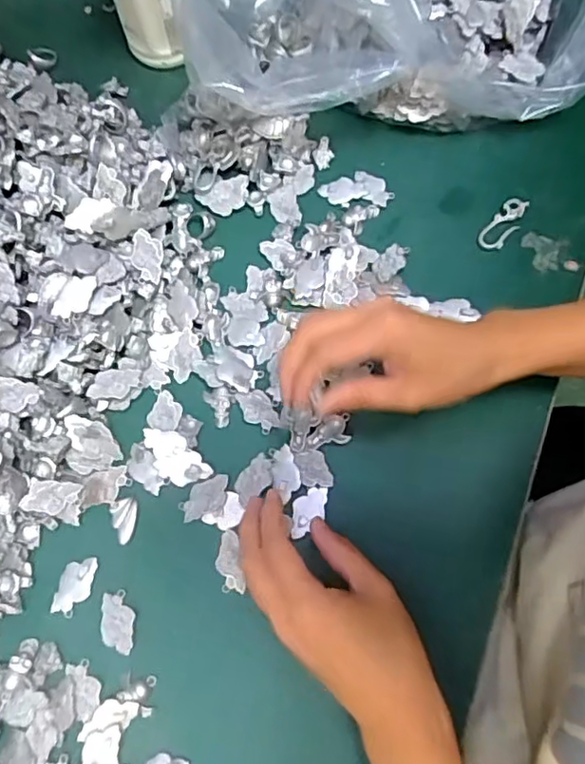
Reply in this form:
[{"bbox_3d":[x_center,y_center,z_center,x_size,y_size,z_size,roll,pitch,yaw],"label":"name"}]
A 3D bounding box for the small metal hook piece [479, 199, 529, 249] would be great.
[{"bbox_3d":[0.166,-0.124,0.471,0.020,0.006,0.053,36,75,13],"label":"small metal hook piece"}]

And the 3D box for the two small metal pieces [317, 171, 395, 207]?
[{"bbox_3d":[0.051,-0.155,0.485,0.056,0.004,0.031,-10,71,-2],"label":"two small metal pieces"}]

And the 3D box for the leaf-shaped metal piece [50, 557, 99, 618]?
[{"bbox_3d":[-0.142,0.133,0.394,0.022,0.004,0.038,14,72,6],"label":"leaf-shaped metal piece"}]

